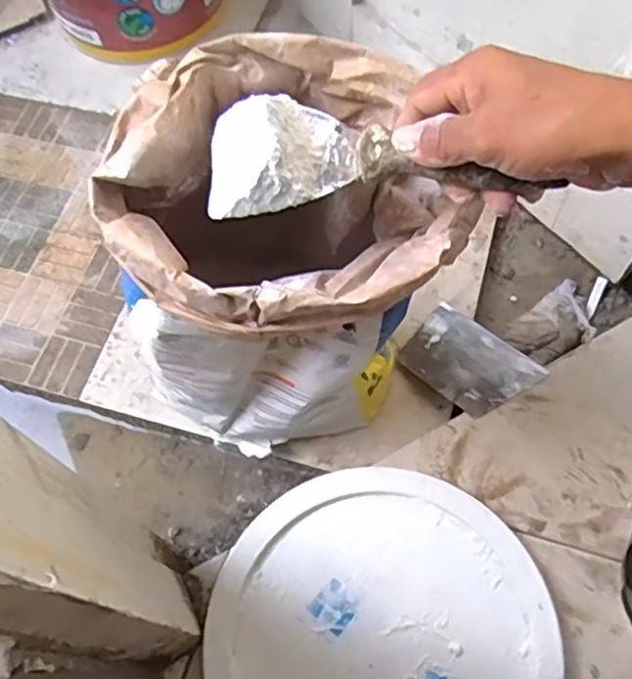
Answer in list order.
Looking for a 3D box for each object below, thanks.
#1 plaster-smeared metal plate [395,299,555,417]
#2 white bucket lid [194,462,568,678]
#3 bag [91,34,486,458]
[{"bbox_3d":[0.161,0.023,0.733,0.095,0.006,0.140,-39,53,-18],"label":"plaster-smeared metal plate"},{"bbox_3d":[0.058,0.257,0.588,0.291,0.018,0.279,0,64,1],"label":"white bucket lid"},{"bbox_3d":[-0.023,-0.036,0.545,0.245,0.350,0.172,-4,64,-1],"label":"bag"}]

